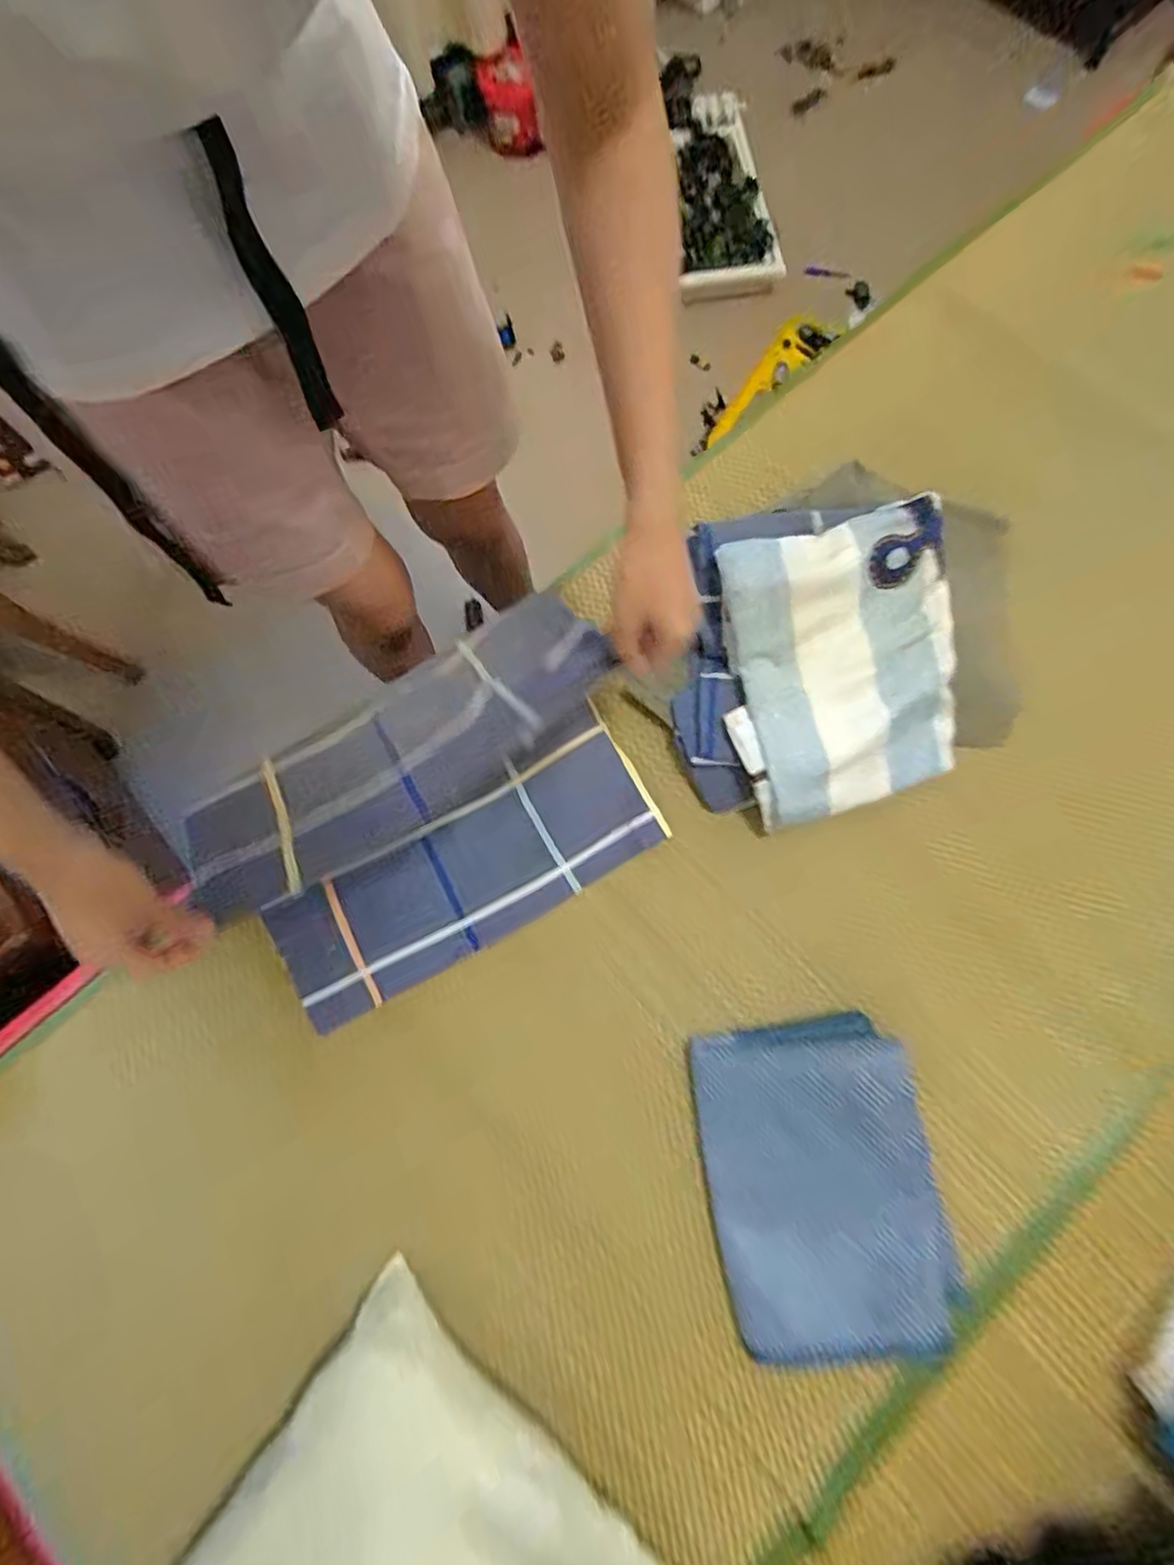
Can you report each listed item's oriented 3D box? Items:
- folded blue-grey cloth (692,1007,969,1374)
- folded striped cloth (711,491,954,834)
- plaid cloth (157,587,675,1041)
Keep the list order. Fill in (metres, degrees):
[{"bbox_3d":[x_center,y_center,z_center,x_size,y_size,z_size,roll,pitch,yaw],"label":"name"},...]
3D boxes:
[{"bbox_3d":[0.195,0.335,0.550,0.182,0.053,0.250,-9,75,-2],"label":"folded blue-grey cloth"},{"bbox_3d":[0.242,-0.110,0.620,0.228,0.051,0.266,-14,97,0],"label":"folded striped cloth"},{"bbox_3d":[-0.151,0.027,0.581,0.394,0.143,0.246,-29,76,-7],"label":"plaid cloth"}]

